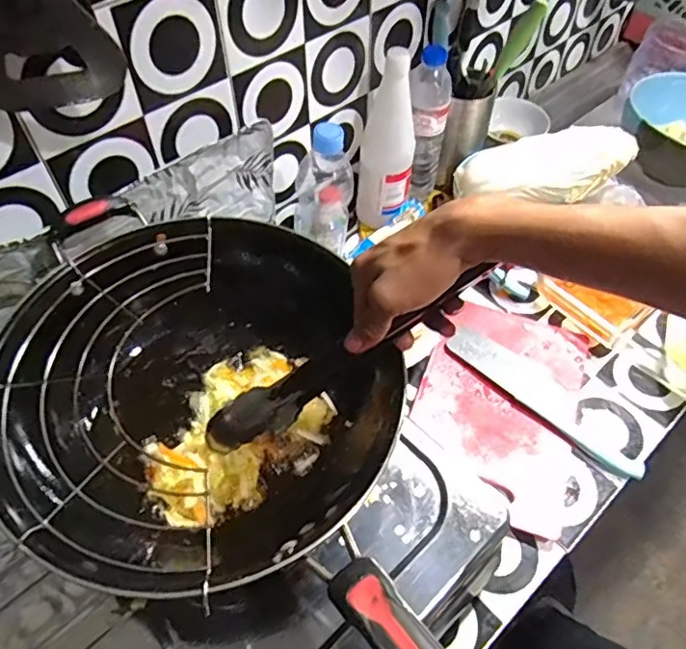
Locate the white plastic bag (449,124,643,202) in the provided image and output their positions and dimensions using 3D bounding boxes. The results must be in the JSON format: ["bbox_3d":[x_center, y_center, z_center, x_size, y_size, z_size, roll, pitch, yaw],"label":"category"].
[{"bbox_3d":[0.261,-0.208,0.746,0.225,0.061,0.066,-7,53,12],"label":"white plastic bag"}]

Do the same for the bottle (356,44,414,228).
[{"bbox_3d":[0.057,-0.235,0.734,0.068,0.233,0.057,4,54,2],"label":"bottle"}]

